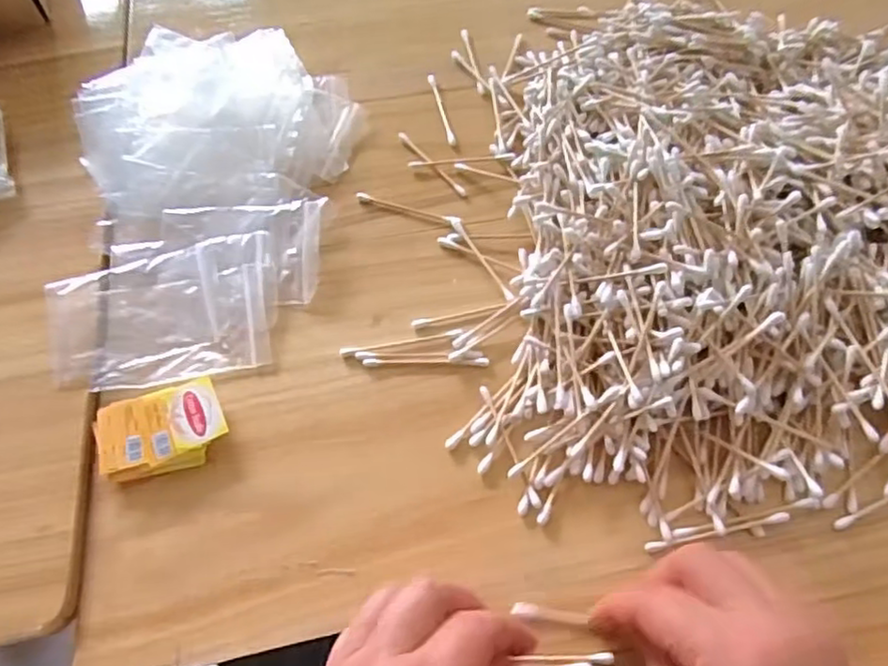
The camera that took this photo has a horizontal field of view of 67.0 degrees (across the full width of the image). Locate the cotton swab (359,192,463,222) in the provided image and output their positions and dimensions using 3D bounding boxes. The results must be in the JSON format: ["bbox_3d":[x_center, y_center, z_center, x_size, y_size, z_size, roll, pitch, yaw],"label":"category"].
[{"bbox_3d":[-0.023,-0.080,0.428,0.069,0.006,0.006,18,62,11],"label":"cotton swab"}]

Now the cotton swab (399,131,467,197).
[{"bbox_3d":[-0.008,-0.115,0.450,0.006,0.004,0.068,-36,65,-18],"label":"cotton swab"}]

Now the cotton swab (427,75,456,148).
[{"bbox_3d":[-0.002,-0.159,0.474,0.006,0.004,0.073,-12,60,-5],"label":"cotton swab"}]

